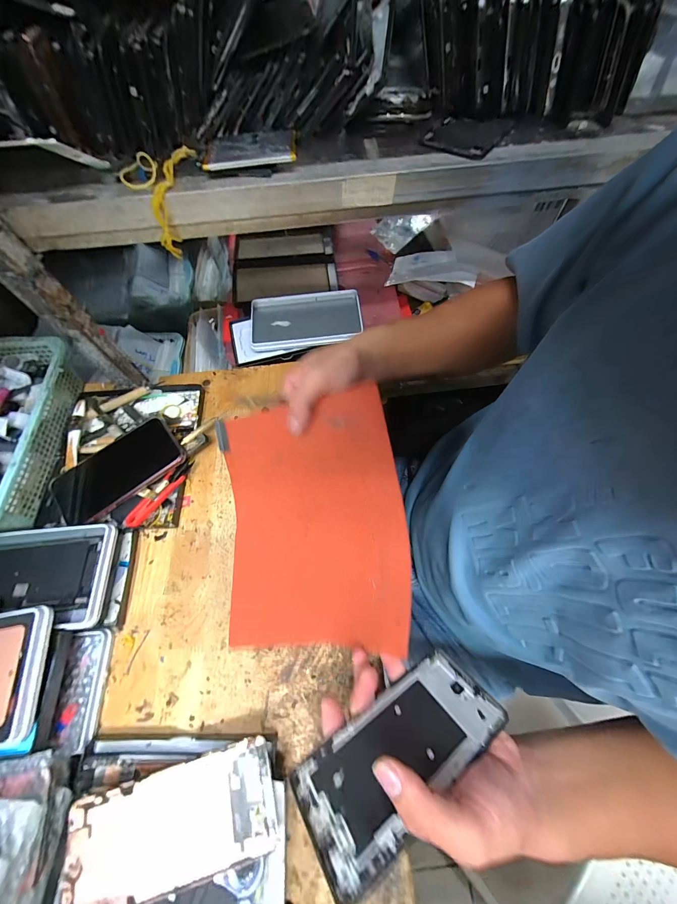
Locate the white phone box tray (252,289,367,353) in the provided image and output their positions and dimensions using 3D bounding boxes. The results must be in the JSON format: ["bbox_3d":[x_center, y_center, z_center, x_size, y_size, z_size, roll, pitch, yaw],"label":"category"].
[{"bbox_3d":[-0.054,-0.219,0.511,0.179,0.019,0.106,-4,65,1],"label":"white phone box tray"}]

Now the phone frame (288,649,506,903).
[{"bbox_3d":[0.049,0.216,0.231,0.158,0.004,0.067,-17,25,-30],"label":"phone frame"}]

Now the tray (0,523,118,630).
[{"bbox_3d":[-0.333,0.132,0.321,0.179,0.016,0.096,-3,63,-4],"label":"tray"}]

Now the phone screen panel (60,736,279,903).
[{"bbox_3d":[-0.127,0.286,0.239,0.150,0.006,0.067,-13,60,-8],"label":"phone screen panel"}]

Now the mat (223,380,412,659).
[{"bbox_3d":[-0.030,0.072,0.319,0.192,0.031,0.237,-10,88,18],"label":"mat"}]

